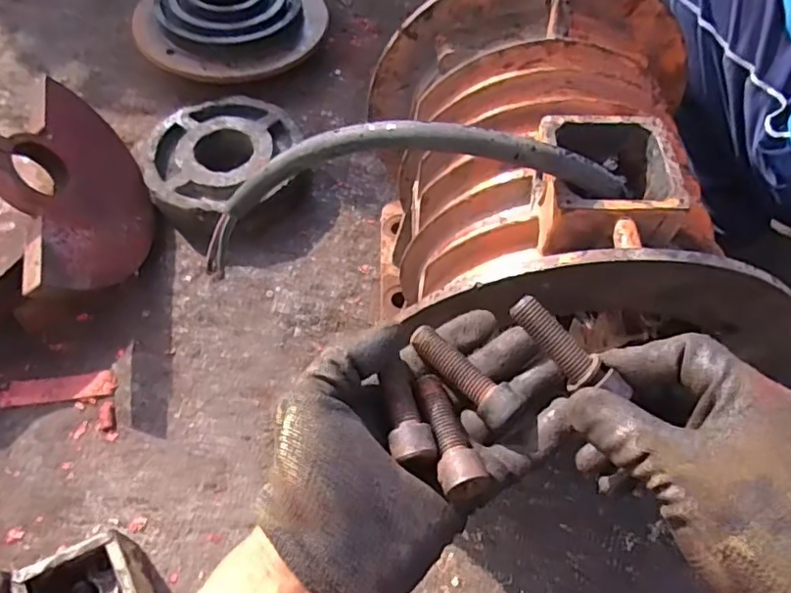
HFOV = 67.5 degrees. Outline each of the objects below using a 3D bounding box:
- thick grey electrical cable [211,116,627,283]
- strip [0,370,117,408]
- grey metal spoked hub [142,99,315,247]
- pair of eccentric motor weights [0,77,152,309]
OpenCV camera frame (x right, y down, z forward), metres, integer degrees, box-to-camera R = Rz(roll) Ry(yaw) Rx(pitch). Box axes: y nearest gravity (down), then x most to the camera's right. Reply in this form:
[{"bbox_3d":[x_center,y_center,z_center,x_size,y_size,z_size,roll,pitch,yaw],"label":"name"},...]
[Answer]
[{"bbox_3d":[-0.040,-0.089,0.509,0.421,0.133,0.024,-6,56,28],"label":"thick grey electrical cable"},{"bbox_3d":[-0.438,0.120,0.773,0.142,0.009,0.038,-6,61,-3],"label":"strip"},{"bbox_3d":[-0.264,-0.210,0.929,0.238,0.068,0.218,0,61,0],"label":"grey metal spoked hub"},{"bbox_3d":[-0.497,-0.123,0.795,0.279,0.183,0.320,-12,62,-7],"label":"pair of eccentric motor weights"}]

